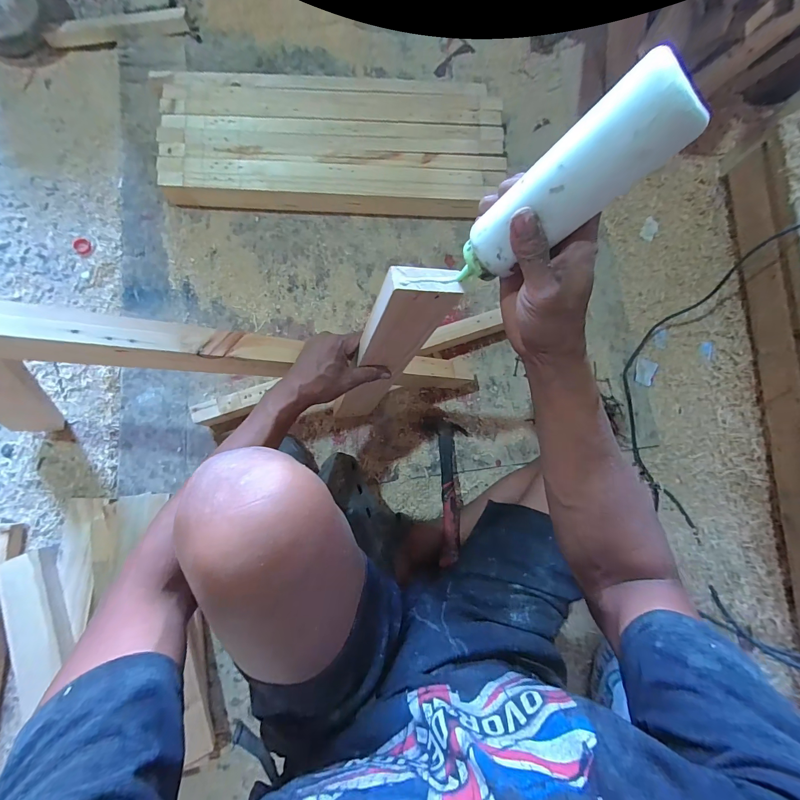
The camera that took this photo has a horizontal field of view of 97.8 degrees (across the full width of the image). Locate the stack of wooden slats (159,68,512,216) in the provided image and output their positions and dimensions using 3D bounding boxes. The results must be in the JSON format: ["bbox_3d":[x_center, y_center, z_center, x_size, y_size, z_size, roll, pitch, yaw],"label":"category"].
[{"bbox_3d":[-0.138,-0.567,0.776,0.716,0.058,0.293,0,82,-4],"label":"stack of wooden slats"}]

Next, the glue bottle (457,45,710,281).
[{"bbox_3d":[0.106,-0.146,0.254,0.044,0.174,0.049,-15,82,-39],"label":"glue bottle"}]

